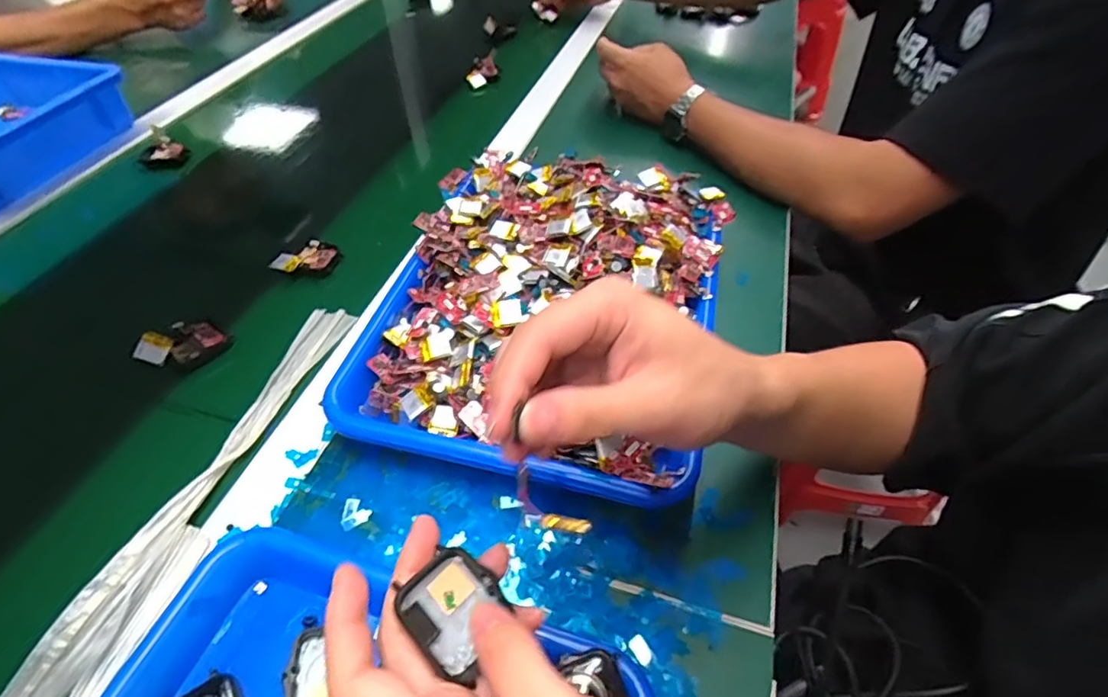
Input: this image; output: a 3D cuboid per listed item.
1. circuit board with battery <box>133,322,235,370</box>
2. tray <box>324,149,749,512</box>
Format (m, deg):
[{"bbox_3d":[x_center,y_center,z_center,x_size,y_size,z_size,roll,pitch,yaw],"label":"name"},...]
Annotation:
[{"bbox_3d":[-0.289,-0.003,0.435,0.037,0.027,0.052,21,52,17],"label":"circuit board with battery"},{"bbox_3d":[-0.001,-0.049,0.447,0.249,0.070,0.326,11,50,9],"label":"tray"}]

